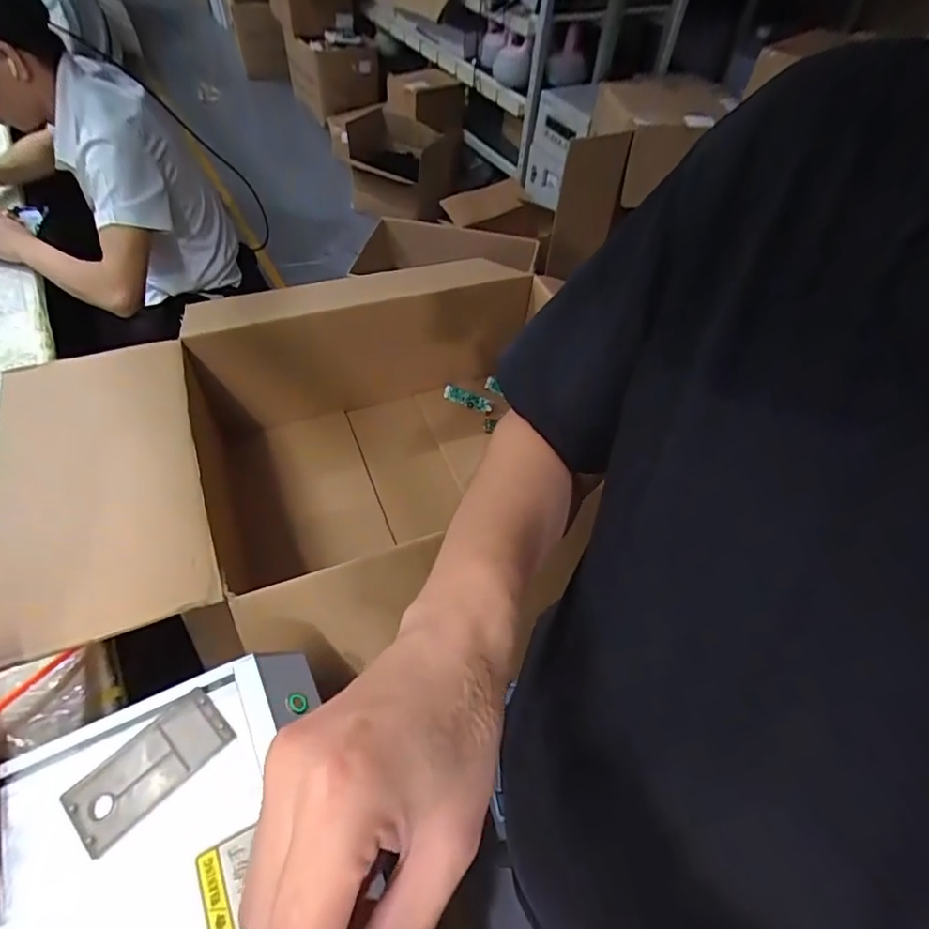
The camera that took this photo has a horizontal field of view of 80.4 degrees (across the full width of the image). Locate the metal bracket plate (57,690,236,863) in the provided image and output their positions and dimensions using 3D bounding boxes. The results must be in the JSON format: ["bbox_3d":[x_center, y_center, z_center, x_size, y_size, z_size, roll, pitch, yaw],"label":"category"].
[{"bbox_3d":[-0.255,0.245,0.449,0.056,0.004,0.118,39,58,24],"label":"metal bracket plate"}]

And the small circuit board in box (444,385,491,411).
[{"bbox_3d":[0.006,-0.129,1.074,0.096,0.009,0.029,23,87,7],"label":"small circuit board in box"}]

